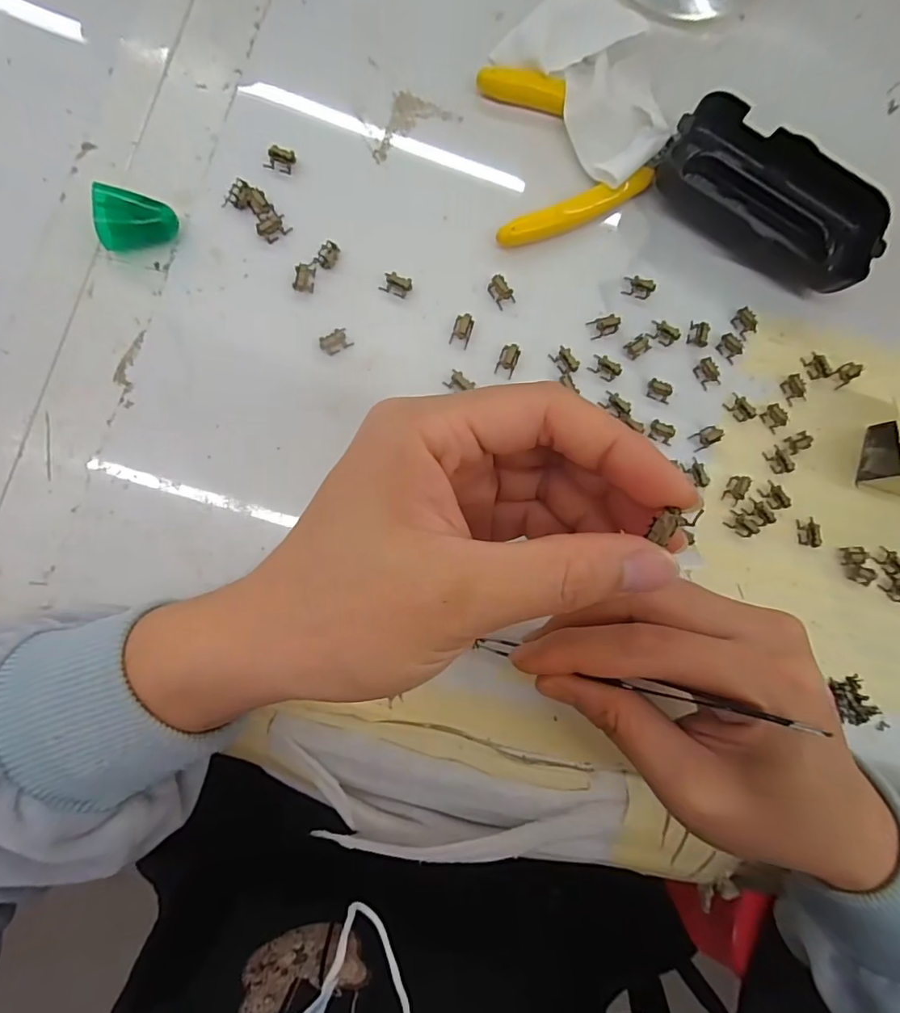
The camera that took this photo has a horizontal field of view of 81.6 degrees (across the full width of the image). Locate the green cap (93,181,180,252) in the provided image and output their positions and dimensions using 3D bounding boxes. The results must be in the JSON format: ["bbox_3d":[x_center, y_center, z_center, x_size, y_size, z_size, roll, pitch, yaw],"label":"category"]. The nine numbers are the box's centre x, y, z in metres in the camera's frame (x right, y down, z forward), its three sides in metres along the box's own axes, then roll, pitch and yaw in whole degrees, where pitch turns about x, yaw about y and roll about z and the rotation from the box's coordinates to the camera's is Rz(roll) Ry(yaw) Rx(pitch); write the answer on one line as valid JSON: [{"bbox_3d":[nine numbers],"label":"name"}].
[{"bbox_3d":[-0.136,-0.126,0.226,0.030,0.020,0.021,-19,88,-7],"label":"green cap"}]

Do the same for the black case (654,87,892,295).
[{"bbox_3d":[0.156,-0.151,0.257,0.109,0.024,0.050,30,84,-4],"label":"black case"}]

